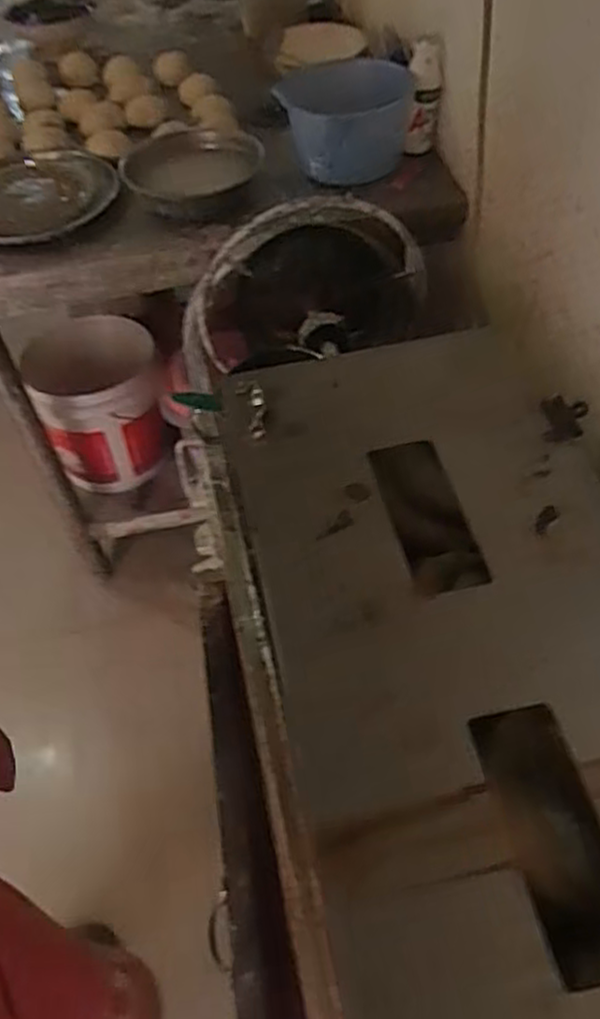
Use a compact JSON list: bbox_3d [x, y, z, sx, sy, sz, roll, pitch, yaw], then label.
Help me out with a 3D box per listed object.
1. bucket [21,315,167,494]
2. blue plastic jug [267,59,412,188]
[{"bbox_3d":[-0.376,-0.191,1.464,0.221,0.263,0.260,-11,52,-5],"label":"bucket"},{"bbox_3d":[0.053,-0.530,1.054,0.191,0.111,0.207,8,53,10],"label":"blue plastic jug"}]

